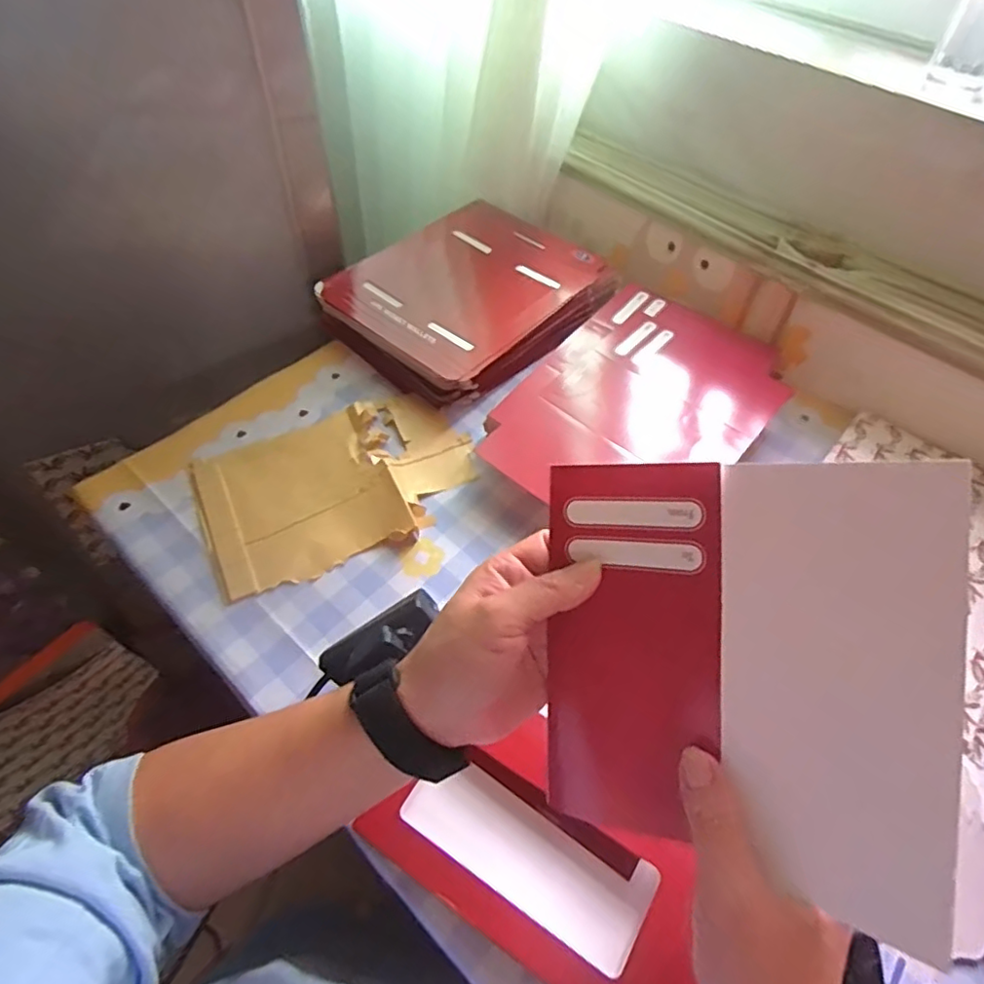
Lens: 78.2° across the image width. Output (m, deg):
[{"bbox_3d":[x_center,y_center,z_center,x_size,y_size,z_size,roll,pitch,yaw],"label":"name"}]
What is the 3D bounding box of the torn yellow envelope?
[{"bbox_3d":[-0.128,-0.011,0.515,0.226,0.014,0.153,-19,57,-16],"label":"torn yellow envelope"}]

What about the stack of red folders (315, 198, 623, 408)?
[{"bbox_3d":[-0.030,-0.214,0.648,0.237,0.040,0.269,35,59,21],"label":"stack of red folders"}]

